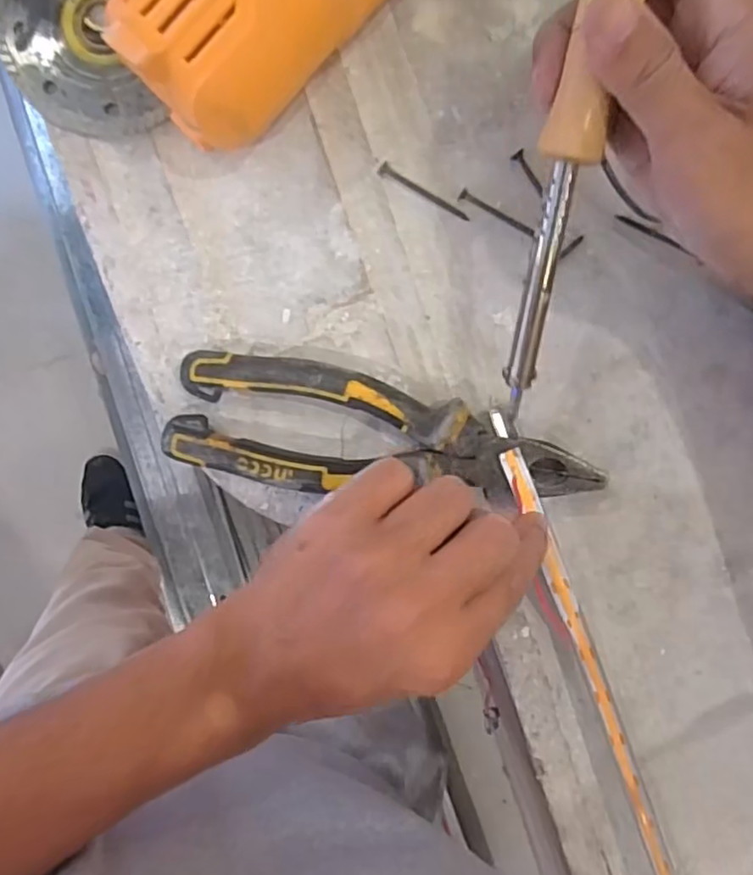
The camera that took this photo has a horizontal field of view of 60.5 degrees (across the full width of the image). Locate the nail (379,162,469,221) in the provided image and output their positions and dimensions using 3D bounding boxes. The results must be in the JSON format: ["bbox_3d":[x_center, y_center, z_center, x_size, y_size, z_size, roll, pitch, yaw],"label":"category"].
[{"bbox_3d":[0.023,-0.116,0.308,0.047,0.004,0.006,31,95,-3],"label":"nail"}]

